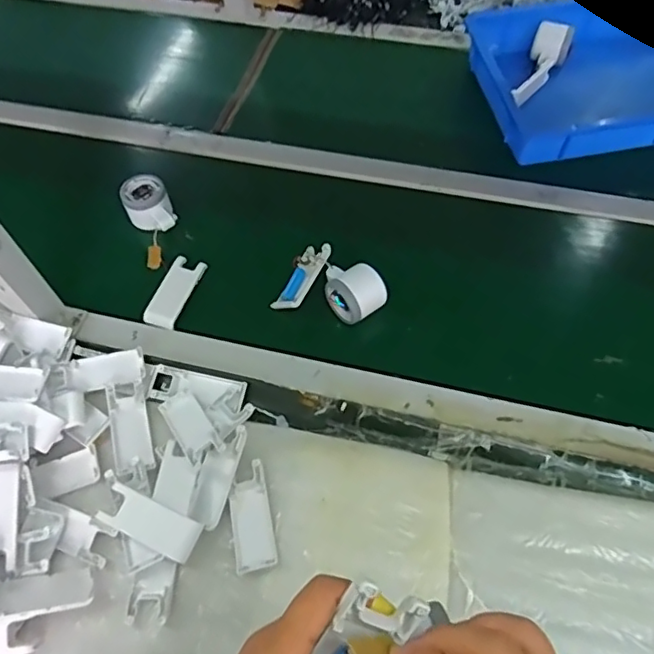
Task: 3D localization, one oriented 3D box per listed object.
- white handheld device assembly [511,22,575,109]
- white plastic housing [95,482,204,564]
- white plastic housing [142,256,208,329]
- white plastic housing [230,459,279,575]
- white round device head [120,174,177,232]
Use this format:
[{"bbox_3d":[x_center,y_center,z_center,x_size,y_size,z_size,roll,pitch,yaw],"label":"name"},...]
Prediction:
[{"bbox_3d":[0.328,-0.402,0.888,0.055,0.048,0.171,27,77,18],"label":"white handheld device assembly"},{"bbox_3d":[-0.171,0.188,0.544,0.099,0.013,0.039,21,78,13],"label":"white plastic housing"},{"bbox_3d":[-0.191,-0.045,0.714,0.041,0.009,0.101,15,60,11],"label":"white plastic housing"},{"bbox_3d":[-0.075,0.185,0.555,0.039,0.008,0.099,-12,58,-5],"label":"white plastic housing"},{"bbox_3d":[-0.241,-0.163,0.766,0.058,0.045,0.080,-20,59,-10],"label":"white round device head"}]

